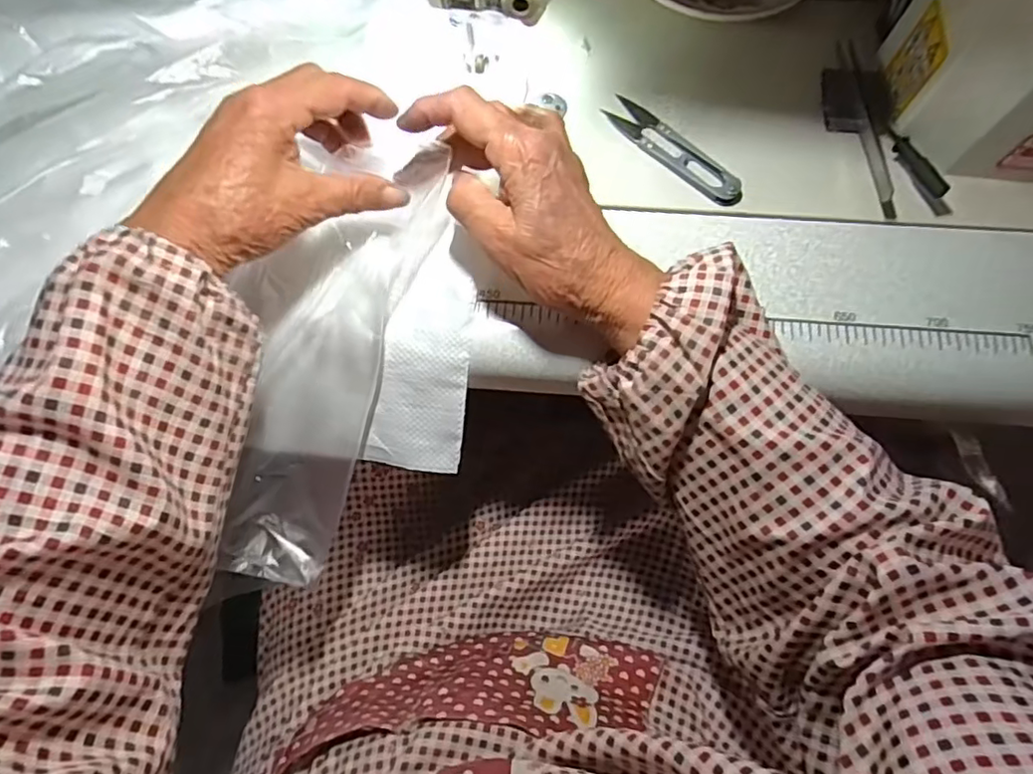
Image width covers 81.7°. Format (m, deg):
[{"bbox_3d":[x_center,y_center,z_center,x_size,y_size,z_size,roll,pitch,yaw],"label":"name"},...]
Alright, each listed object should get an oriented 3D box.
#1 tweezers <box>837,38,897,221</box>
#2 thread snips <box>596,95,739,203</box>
[{"bbox_3d":[0.221,-0.167,0.374,0.013,0.009,0.130,-4,74,1],"label":"tweezers"},{"bbox_3d":[0.099,-0.151,0.375,0.100,0.009,0.022,43,80,12],"label":"thread snips"}]

